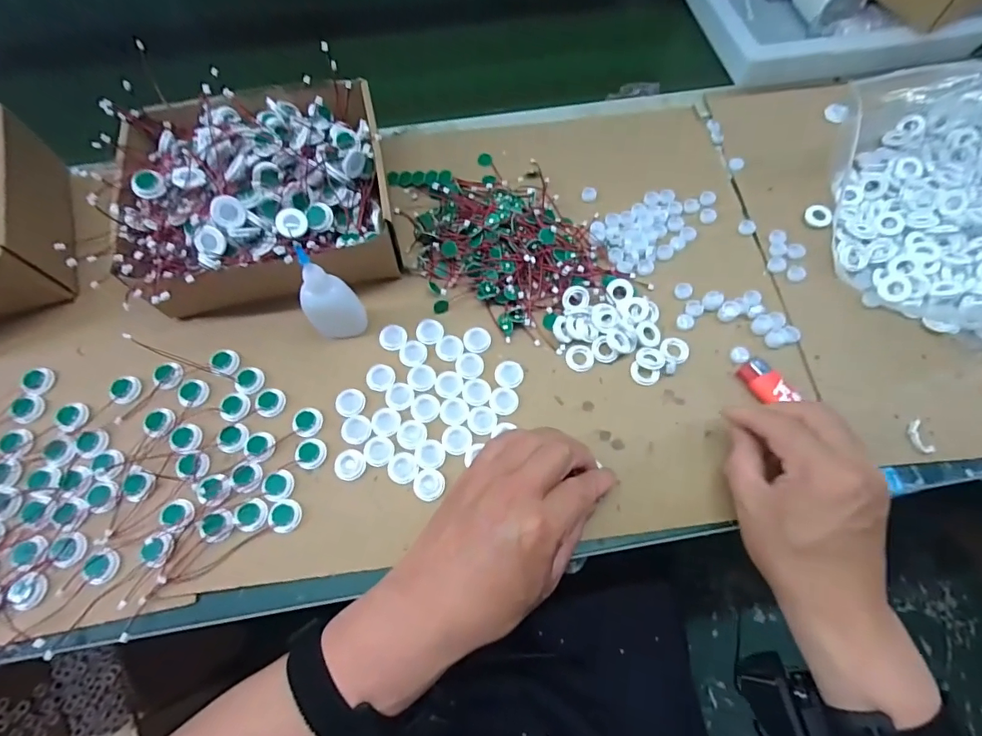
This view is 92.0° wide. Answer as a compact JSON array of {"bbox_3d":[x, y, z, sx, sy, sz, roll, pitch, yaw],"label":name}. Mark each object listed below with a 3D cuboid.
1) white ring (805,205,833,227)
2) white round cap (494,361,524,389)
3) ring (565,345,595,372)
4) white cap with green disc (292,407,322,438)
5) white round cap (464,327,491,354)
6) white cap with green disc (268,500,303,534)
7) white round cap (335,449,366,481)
[{"bbox_3d":[0.304,-0.142,0.439,0.020,0.005,0.024,17,68,9],"label":"white ring"},{"bbox_3d":[0.015,0.005,0.386,0.023,0.004,0.023,-1,67,1],"label":"white round cap"},{"bbox_3d":[0.074,-0.009,0.393,0.023,0.004,0.022,-1,67,1],"label":"ring"},{"bbox_3d":[-0.143,0.042,0.369,0.021,0.004,0.023,-1,67,1],"label":"white cap with green disc"},{"bbox_3d":[-0.012,-0.024,0.398,0.023,0.004,0.023,-1,67,1],"label":"white round cap"},{"bbox_3d":[-0.149,0.107,0.342,0.024,0.004,0.023,-1,67,1],"label":"white cap with green disc"},{"bbox_3d":[-0.107,0.073,0.358,0.023,0.004,0.022,-1,67,1],"label":"white round cap"}]

